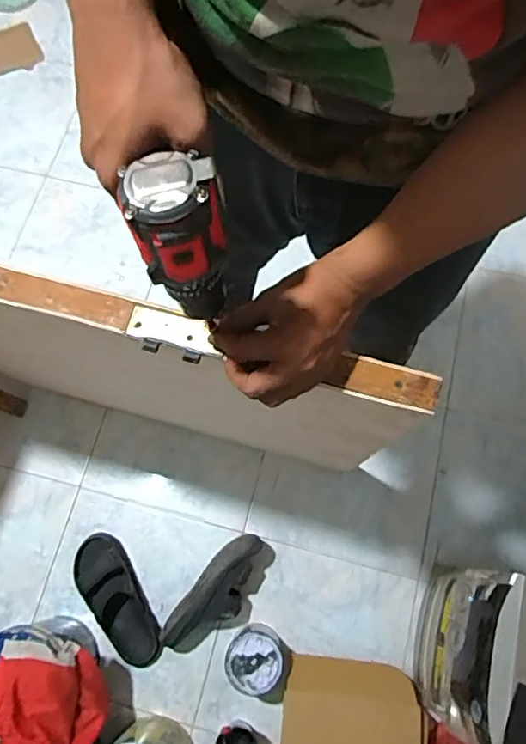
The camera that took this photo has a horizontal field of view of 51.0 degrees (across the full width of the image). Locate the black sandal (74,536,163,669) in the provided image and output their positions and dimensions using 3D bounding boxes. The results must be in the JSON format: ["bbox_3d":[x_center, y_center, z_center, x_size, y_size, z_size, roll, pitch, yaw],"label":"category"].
[{"bbox_3d":[-0.312,0.485,1.175,0.116,0.066,0.287,-32,73,-9],"label":"black sandal"}]

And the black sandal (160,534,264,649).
[{"bbox_3d":[-0.096,0.465,1.158,0.111,0.102,0.278,37,76,13],"label":"black sandal"}]

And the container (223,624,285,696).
[{"bbox_3d":[-0.017,0.578,1.114,0.106,0.121,0.112,0,72,1],"label":"container"}]

